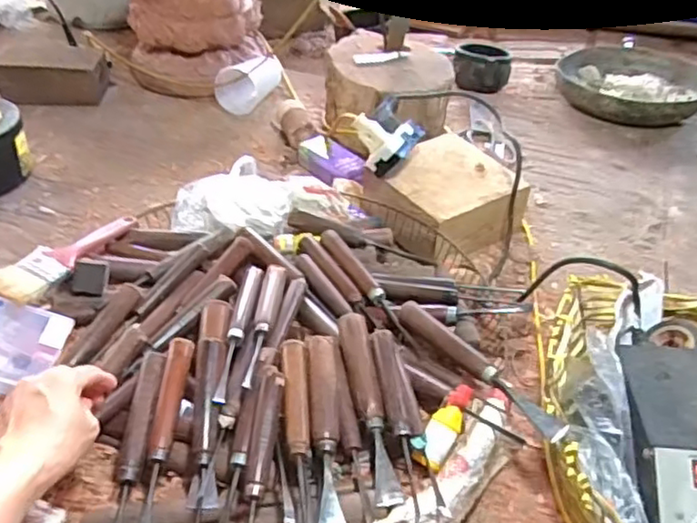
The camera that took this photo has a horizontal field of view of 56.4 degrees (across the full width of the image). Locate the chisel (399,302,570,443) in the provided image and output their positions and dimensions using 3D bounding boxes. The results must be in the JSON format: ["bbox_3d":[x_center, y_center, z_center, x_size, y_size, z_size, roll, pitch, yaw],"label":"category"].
[{"bbox_3d":[0.115,0.094,0.582,0.018,0.025,0.187,-26,47,-29],"label":"chisel"}]

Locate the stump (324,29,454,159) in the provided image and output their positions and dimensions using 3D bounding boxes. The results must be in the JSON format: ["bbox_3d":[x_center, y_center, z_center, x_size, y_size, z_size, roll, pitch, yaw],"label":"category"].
[{"bbox_3d":[0.063,-0.260,1.031,0.191,0.130,0.186,4,40,2],"label":"stump"}]

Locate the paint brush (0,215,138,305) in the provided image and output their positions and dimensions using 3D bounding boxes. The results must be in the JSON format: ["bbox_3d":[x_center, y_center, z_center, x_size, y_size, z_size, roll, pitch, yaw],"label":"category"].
[{"bbox_3d":[-0.288,-0.009,0.671,0.055,0.021,0.171,19,32,17],"label":"paint brush"}]

